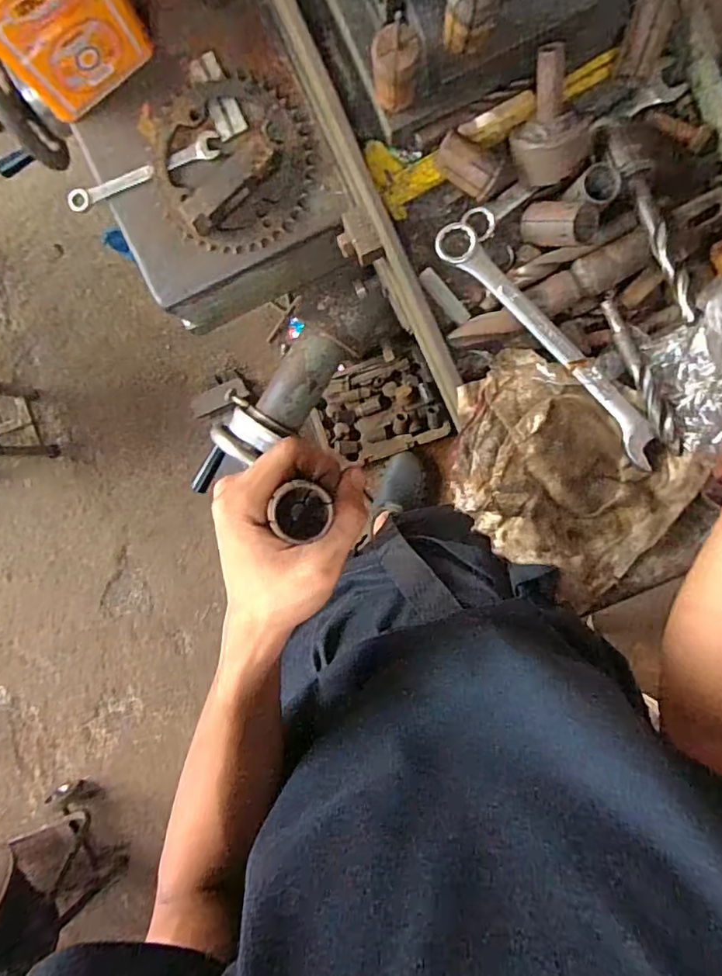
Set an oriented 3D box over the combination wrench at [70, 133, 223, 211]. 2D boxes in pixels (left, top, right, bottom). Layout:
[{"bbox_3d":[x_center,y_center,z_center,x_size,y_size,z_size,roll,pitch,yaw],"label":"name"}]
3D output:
[{"bbox_3d":[-0.211,-0.307,0.525,0.158,0.010,0.022,-18,96,5],"label":"combination wrench"}]

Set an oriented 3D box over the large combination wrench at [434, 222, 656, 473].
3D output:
[{"bbox_3d":[0.151,-0.113,0.430,0.029,0.012,0.248,-43,93,7],"label":"large combination wrench"}]

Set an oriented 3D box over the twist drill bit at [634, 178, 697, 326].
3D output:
[{"bbox_3d":[0.228,-0.180,0.405,0.013,0.010,0.123,-13,77,5],"label":"twist drill bit"}]

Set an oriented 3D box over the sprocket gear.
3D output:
[{"bbox_3d":[-0.121,-0.308,0.517,0.153,0.010,0.150,0,97,3],"label":"sprocket gear"}]

